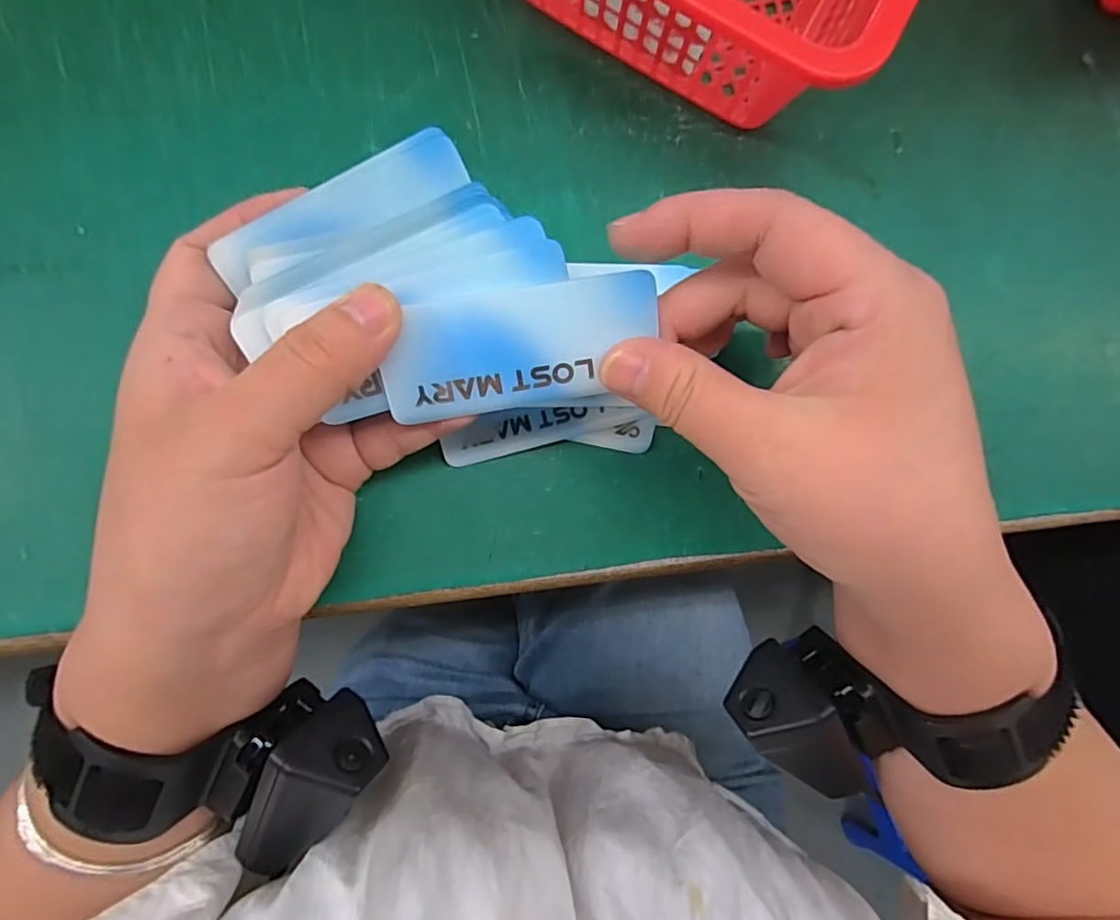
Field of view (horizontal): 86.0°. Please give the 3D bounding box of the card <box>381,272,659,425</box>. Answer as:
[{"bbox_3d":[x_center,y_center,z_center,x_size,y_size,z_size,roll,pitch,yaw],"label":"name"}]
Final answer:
[{"bbox_3d":[-0.011,-0.032,0.175,0.079,0.004,0.034,-9,114,-2],"label":"card"}]

